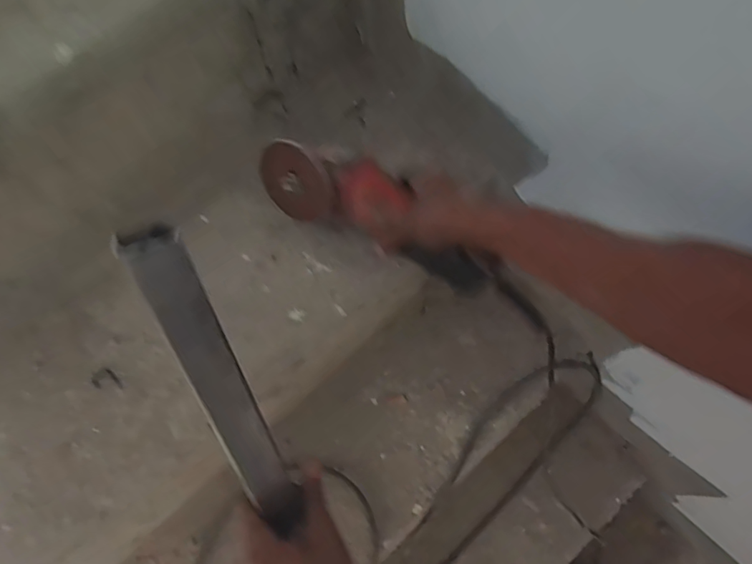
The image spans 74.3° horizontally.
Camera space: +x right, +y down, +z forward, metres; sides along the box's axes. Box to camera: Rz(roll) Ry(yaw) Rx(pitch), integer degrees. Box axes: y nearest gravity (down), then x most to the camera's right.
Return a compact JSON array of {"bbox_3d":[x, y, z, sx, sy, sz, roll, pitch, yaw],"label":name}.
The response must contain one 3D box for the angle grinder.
[{"bbox_3d":[-0.010,-0.080,0.513,0.229,0.083,0.077,32,74,8],"label":"angle grinder"}]

